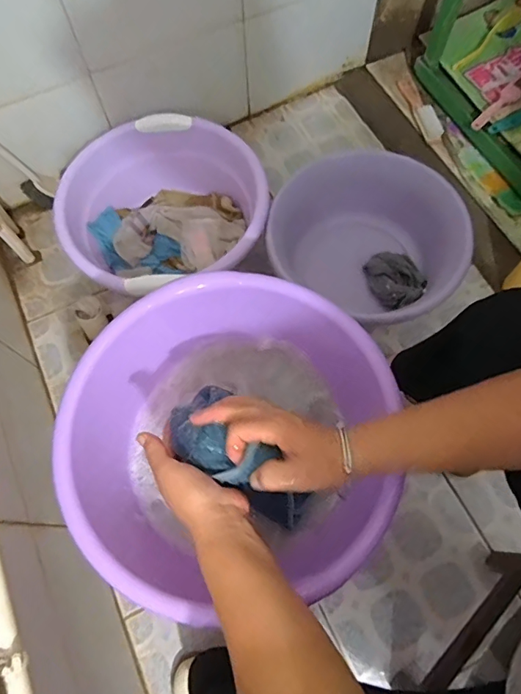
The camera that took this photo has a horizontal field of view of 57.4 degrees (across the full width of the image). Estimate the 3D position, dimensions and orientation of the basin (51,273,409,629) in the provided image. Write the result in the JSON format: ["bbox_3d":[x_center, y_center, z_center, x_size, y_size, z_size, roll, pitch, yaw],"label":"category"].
[{"bbox_3d":[-0.032,0.104,0.566,0.353,0.134,0.340,0,68,1],"label":"basin"}]

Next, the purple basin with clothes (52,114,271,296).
[{"bbox_3d":[-0.187,-0.260,0.961,0.375,0.176,0.362,0,68,1],"label":"purple basin with clothes"}]

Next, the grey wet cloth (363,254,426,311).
[{"bbox_3d":[0.273,-0.137,0.955,0.101,0.055,0.132,-13,69,-4],"label":"grey wet cloth"}]

